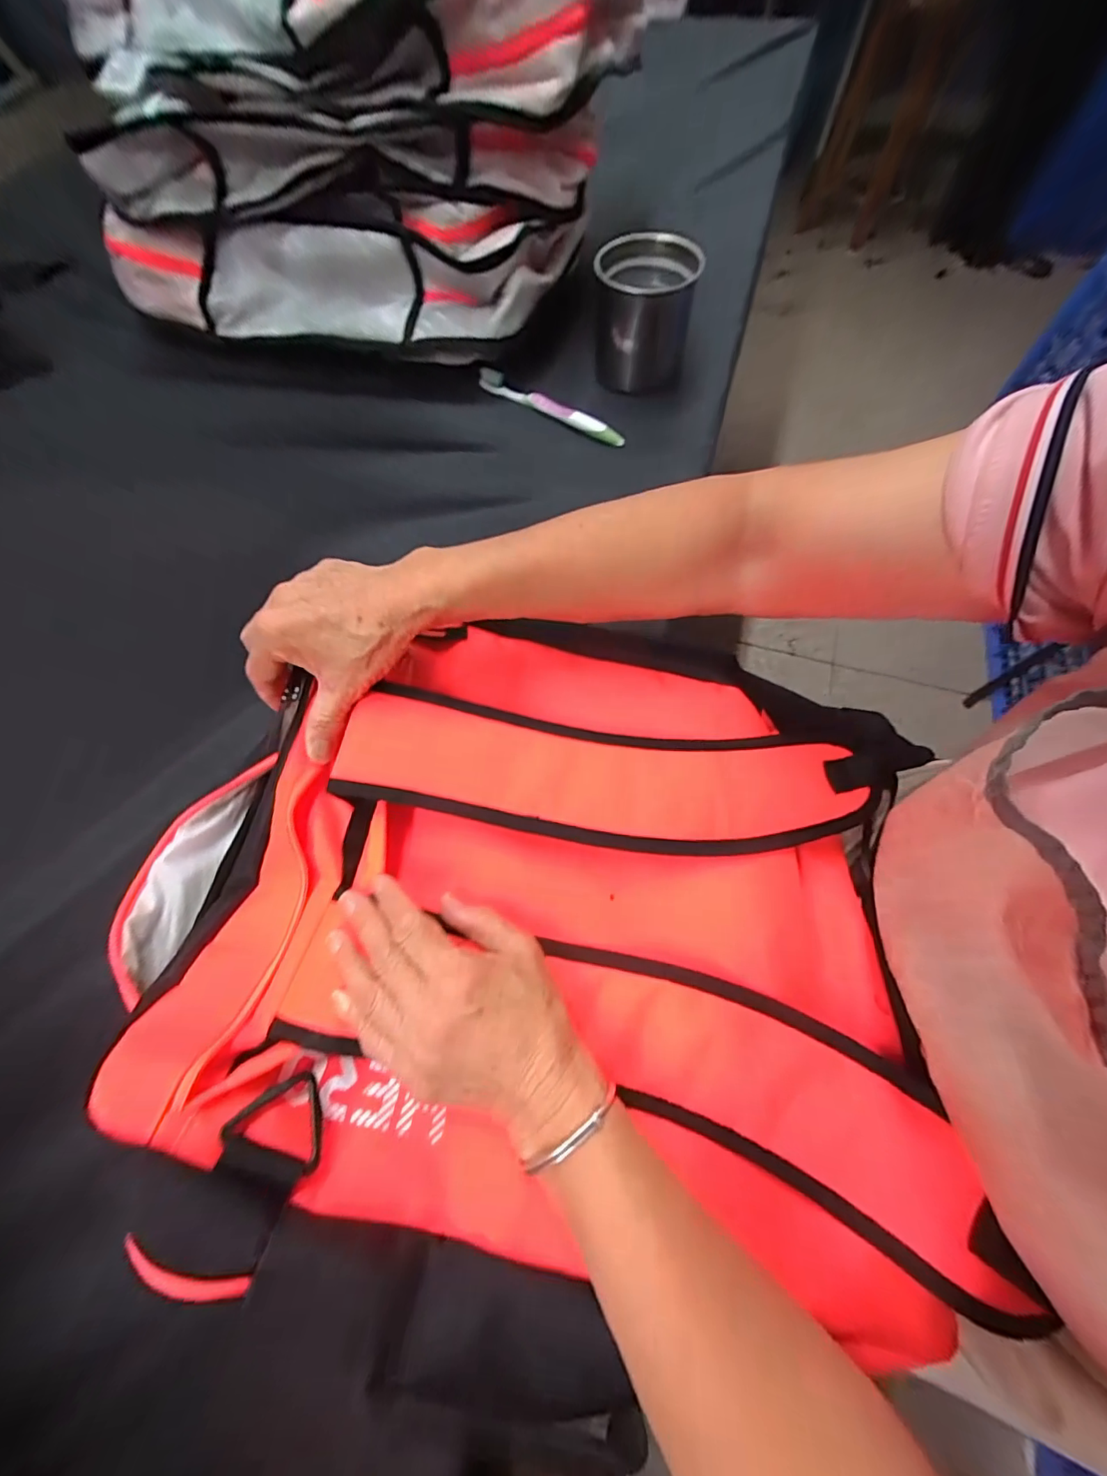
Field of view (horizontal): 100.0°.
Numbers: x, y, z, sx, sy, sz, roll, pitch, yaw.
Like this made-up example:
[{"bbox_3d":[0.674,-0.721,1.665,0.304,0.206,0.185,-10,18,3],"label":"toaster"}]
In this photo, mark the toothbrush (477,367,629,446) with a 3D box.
[{"bbox_3d":[-0.003,-0.356,0.497,0.182,0.017,0.014,32,72,14],"label":"toothbrush"}]

